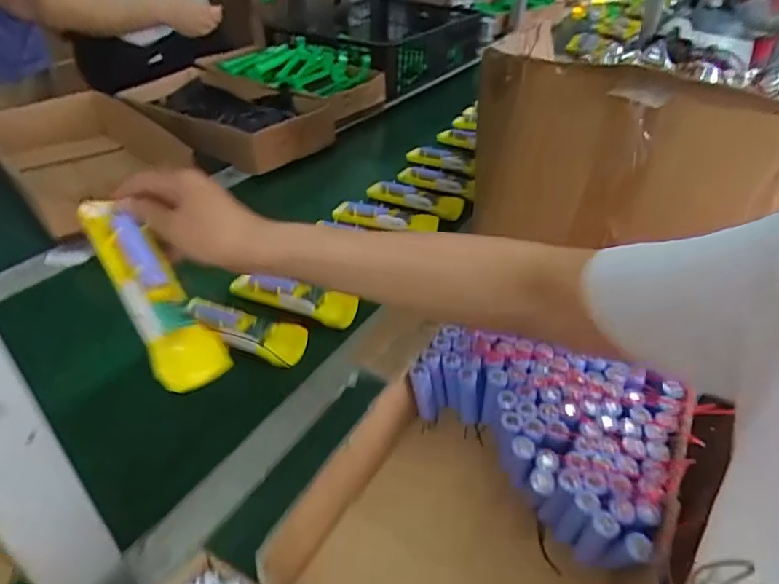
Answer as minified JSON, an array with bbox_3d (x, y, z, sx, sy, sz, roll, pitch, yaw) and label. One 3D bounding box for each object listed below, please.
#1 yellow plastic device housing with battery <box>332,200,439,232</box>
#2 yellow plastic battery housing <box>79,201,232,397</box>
[{"bbox_3d":[-0.009,-0.112,0.774,0.159,0.028,0.039,8,38,10],"label":"yellow plastic device housing with battery"},{"bbox_3d":[-0.180,-0.001,0.394,0.046,0.022,0.159,-31,88,-34],"label":"yellow plastic battery housing"}]

